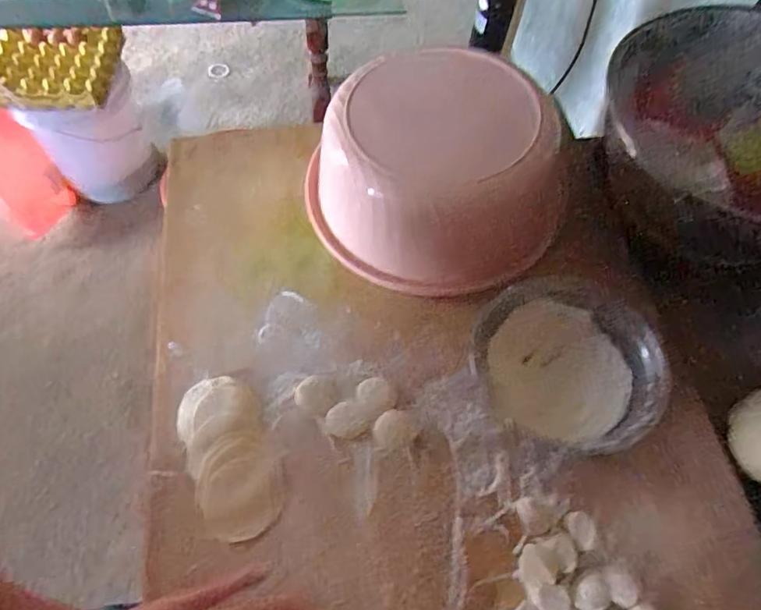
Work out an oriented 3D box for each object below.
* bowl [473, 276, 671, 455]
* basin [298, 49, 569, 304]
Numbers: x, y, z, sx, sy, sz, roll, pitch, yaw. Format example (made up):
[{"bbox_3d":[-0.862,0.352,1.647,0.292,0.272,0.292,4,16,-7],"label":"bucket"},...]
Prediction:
[{"bbox_3d":[0.191,0.057,0.558,0.182,0.043,0.166,-1,60,2],"label":"bowl"},{"bbox_3d":[0.055,-0.156,0.633,0.286,0.130,0.260,-10,60,-3],"label":"basin"}]

